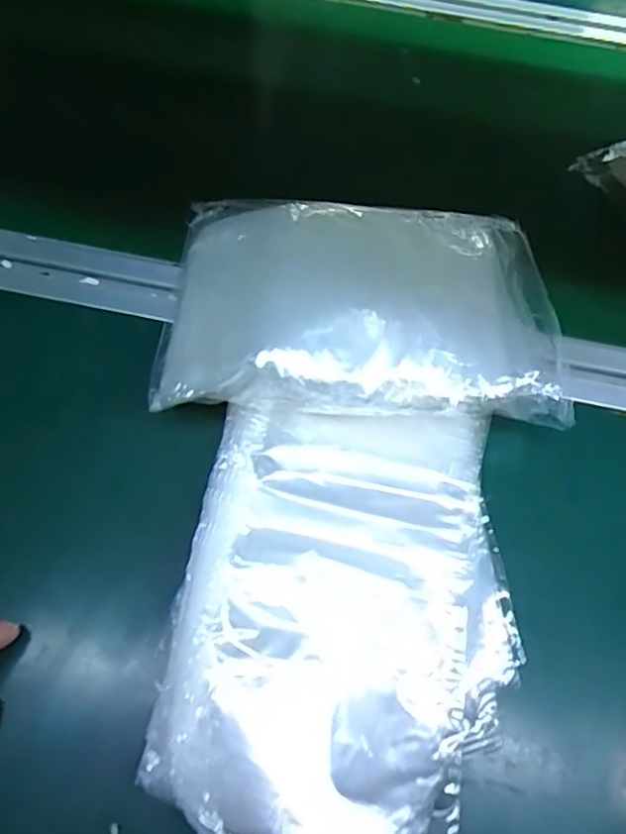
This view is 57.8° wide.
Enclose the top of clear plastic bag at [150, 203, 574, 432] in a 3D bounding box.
[{"bbox_3d":[0.024,-0.060,0.294,0.196,0.027,0.123,2,63,-3],"label":"top of clear plastic bag"}]

